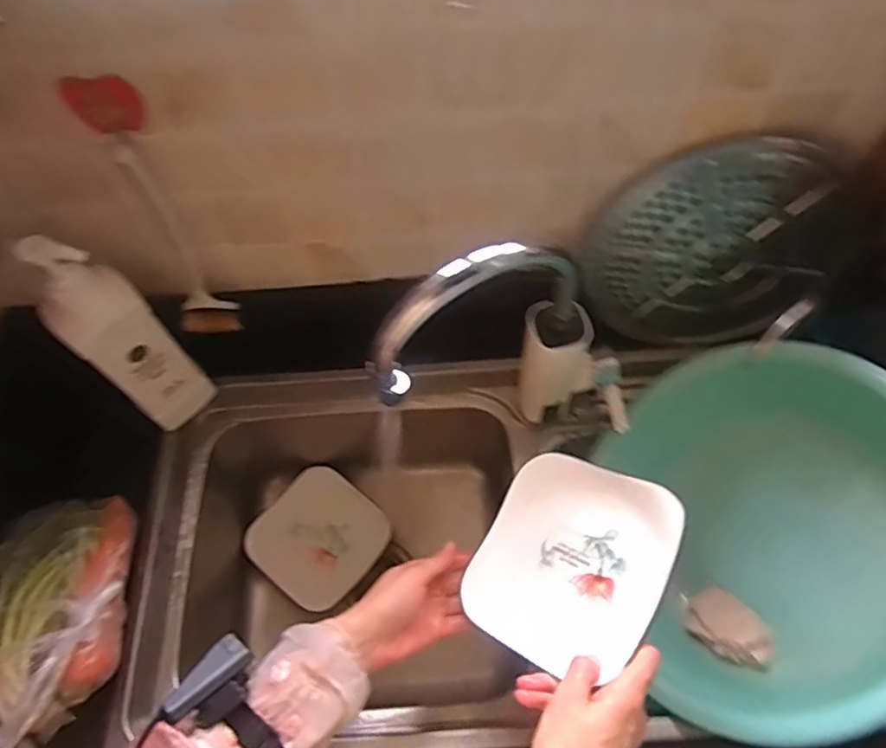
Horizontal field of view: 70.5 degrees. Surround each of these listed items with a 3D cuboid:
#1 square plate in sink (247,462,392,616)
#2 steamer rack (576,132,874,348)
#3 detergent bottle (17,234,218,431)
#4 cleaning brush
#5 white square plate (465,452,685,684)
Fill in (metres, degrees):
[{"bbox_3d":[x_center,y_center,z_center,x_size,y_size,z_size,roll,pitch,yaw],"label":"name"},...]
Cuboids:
[{"bbox_3d":[-0.180,0.236,0.901,0.166,0.028,0.170,39,81,7],"label":"square plate in sink"},{"bbox_3d":[0.298,-0.132,0.693,0.263,0.269,0.018,15,48,-16],"label":"steamer rack"},{"bbox_3d":[-0.334,-0.032,0.659,0.054,0.274,0.077,31,67,18],"label":"detergent bottle"},{"bbox_3d":[-0.271,-0.119,0.625,0.054,0.232,0.056,-42,67,-19],"label":"cleaning brush"},{"bbox_3d":[0.111,0.164,0.543,0.171,0.029,0.172,15,72,47],"label":"white square plate"}]

